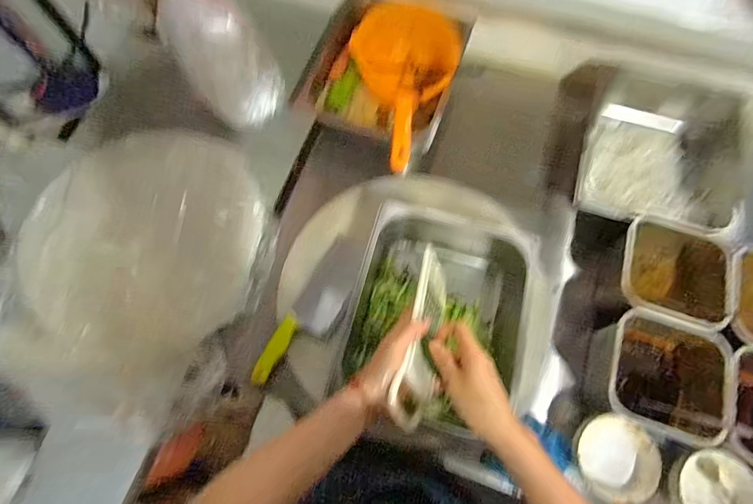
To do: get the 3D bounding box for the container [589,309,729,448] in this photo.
[{"bbox_3d":[0.413,0.182,0.595,0.160,0.097,0.160,17,72,6],"label":"container"}]

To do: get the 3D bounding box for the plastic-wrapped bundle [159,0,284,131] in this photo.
[{"bbox_3d":[-0.264,-0.344,0.689,0.145,0.205,0.154,0,71,0],"label":"plastic-wrapped bundle"}]

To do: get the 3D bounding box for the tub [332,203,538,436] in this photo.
[{"bbox_3d":[0.106,0.102,0.646,0.272,0.125,0.325,14,71,5],"label":"tub"}]

